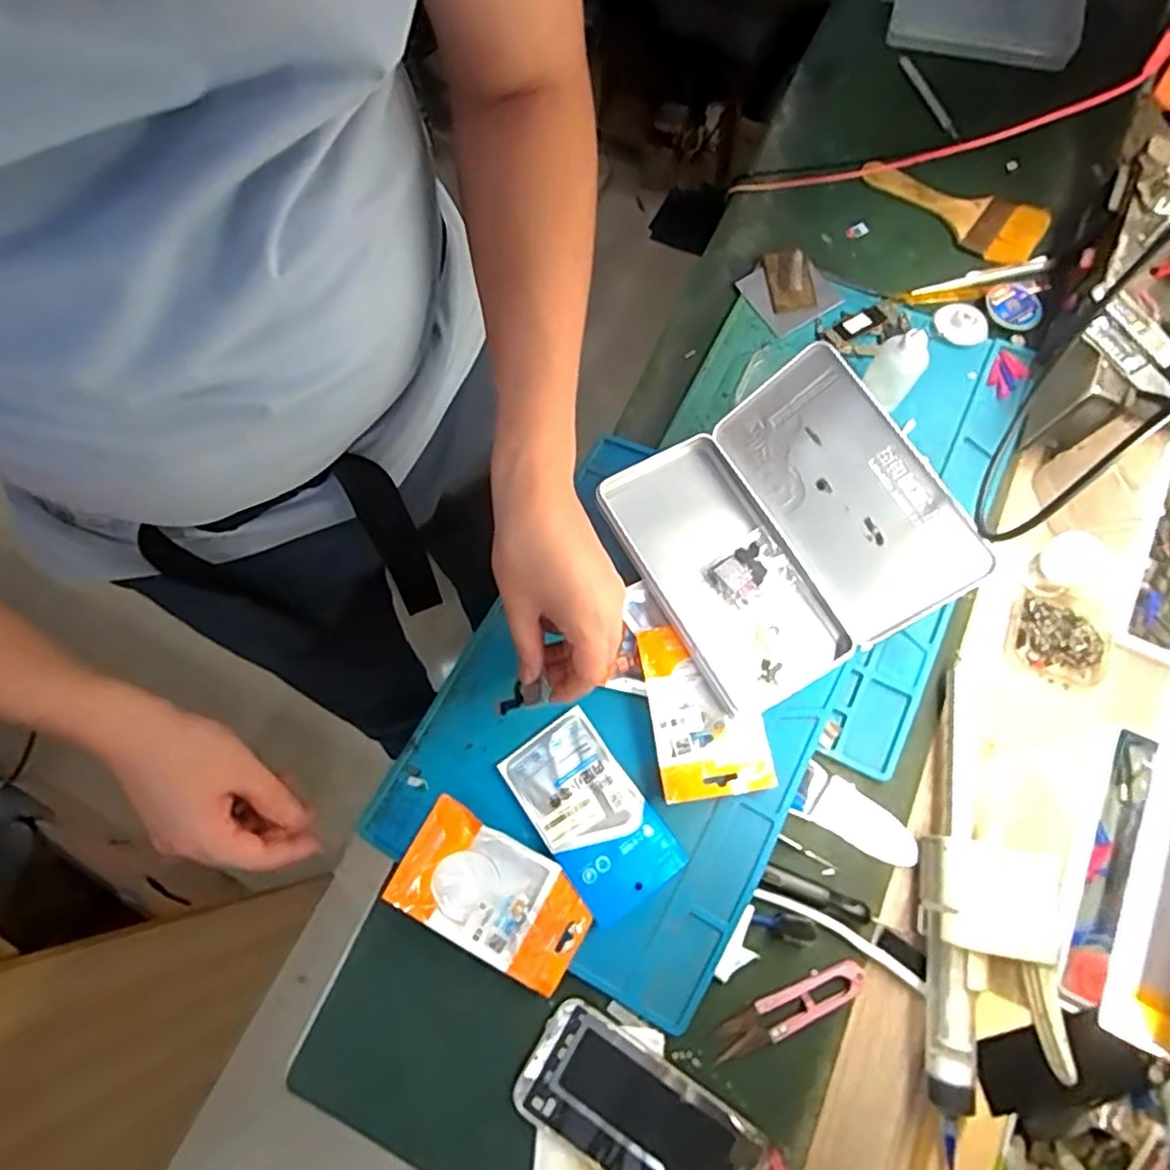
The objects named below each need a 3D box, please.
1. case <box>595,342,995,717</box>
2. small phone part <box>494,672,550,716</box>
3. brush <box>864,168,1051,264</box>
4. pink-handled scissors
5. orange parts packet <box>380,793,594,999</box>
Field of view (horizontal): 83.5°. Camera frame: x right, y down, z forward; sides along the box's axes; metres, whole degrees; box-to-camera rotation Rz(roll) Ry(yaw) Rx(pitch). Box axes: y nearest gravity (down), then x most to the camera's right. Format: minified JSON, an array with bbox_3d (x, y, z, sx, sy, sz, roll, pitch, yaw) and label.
[{"bbox_3d":[0.134,-0.037,0.462,0.191,0.077,0.197,-29,73,-7],"label":"case"},{"bbox_3d":[-0.046,0.076,0.440,0.041,0.005,0.016,-26,69,32],"label":"small phone part"},{"bbox_3d":[0.323,-0.333,0.582,0.160,0.012,0.061,30,76,11],"label":"brush"},{"bbox_3d":[0.125,0.264,0.404,0.103,0.006,0.024,-23,73,-5],"label":"pink-handled scissors"},{"bbox_3d":[-0.060,0.201,0.425,0.123,0.023,0.071,29,75,11],"label":"orange parts packet"}]

